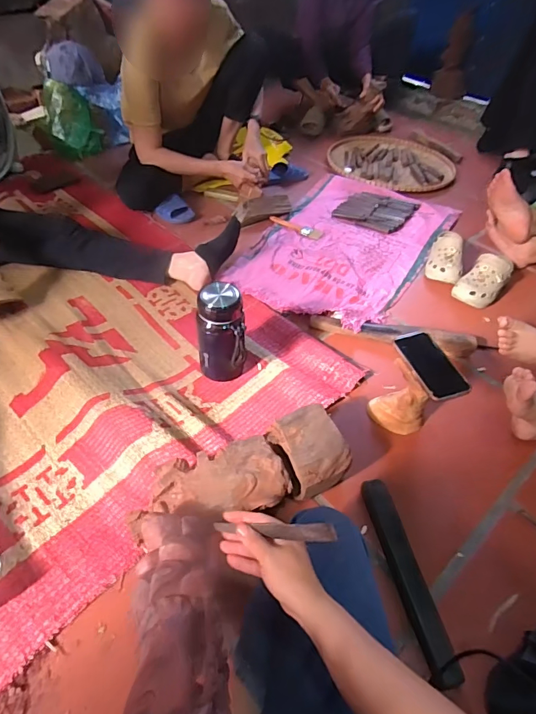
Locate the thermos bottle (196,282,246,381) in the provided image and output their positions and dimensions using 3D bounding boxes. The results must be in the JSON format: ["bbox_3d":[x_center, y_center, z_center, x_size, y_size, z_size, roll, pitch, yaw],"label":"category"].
[{"bbox_3d":[-0.097,-0.042,0.887,0.097,0.218,0.073,-2,47,-6],"label":"thermos bottle"}]

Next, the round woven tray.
[{"bbox_3d":[0.486,-0.786,1.719,0.513,0.034,0.472,34,53,25],"label":"round woven tray"}]

